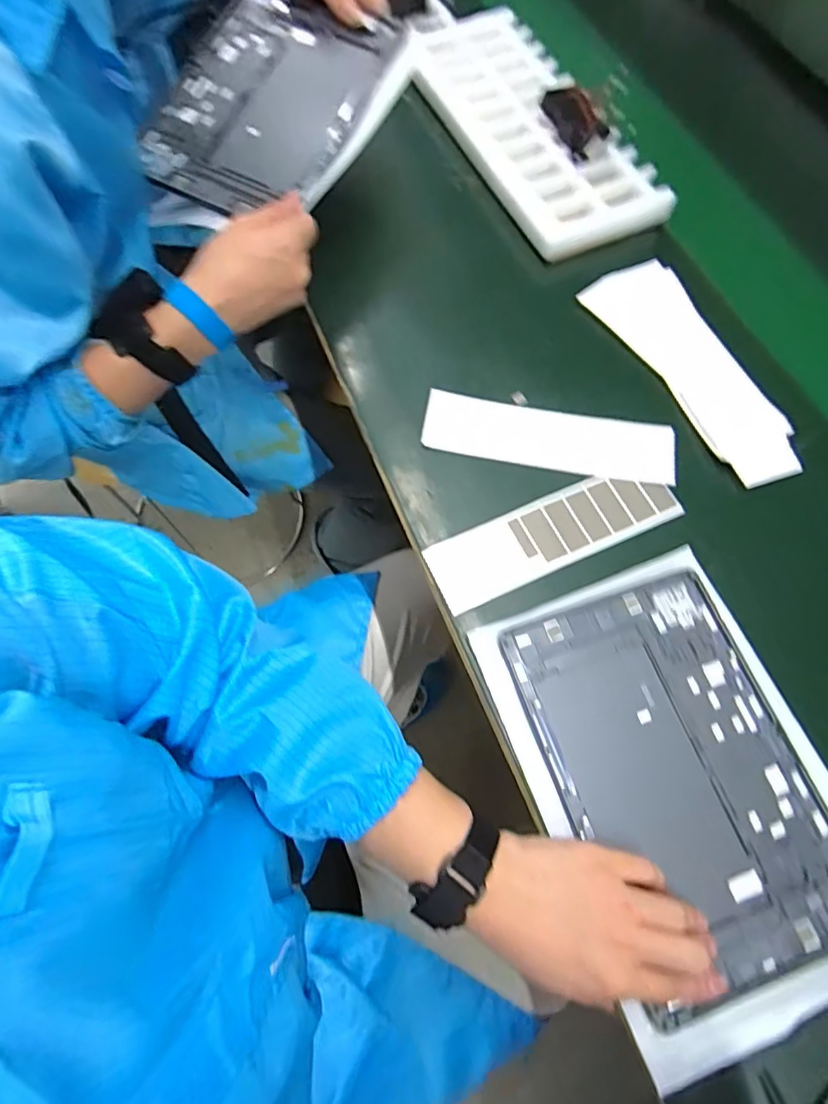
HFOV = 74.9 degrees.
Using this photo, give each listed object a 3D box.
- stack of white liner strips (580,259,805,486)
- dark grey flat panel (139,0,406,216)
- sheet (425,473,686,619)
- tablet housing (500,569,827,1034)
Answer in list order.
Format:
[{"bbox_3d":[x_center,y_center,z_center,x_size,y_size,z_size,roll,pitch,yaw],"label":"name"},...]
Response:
[{"bbox_3d":[0.266,-0.175,0.511,0.097,0.016,0.257,-26,70,-11],"label":"stack of white liner strips"},{"bbox_3d":[-0.135,-0.423,0.503,0.188,0.012,0.236,20,80,8],"label":"dark grey flat panel"},{"bbox_3d":[0.116,-0.016,0.450,0.212,0.004,0.060,-23,70,-9],"label":"sheet"},{"bbox_3d":[0.185,0.151,0.380,0.168,0.010,0.253,-18,69,-9],"label":"tablet housing"}]

